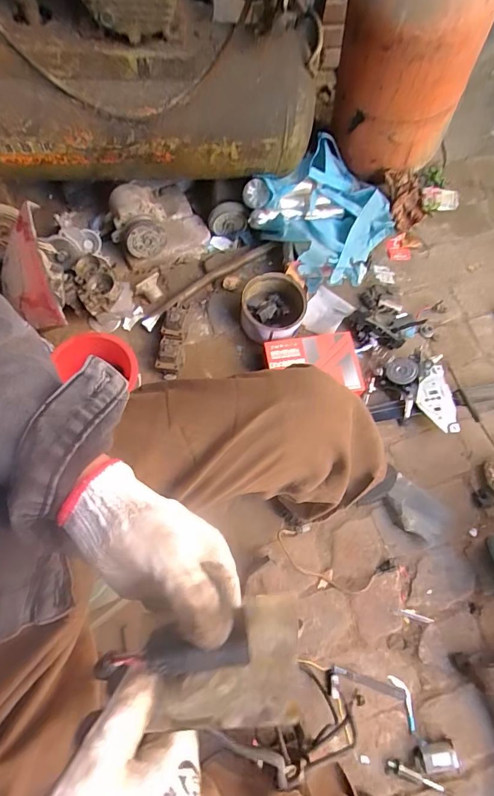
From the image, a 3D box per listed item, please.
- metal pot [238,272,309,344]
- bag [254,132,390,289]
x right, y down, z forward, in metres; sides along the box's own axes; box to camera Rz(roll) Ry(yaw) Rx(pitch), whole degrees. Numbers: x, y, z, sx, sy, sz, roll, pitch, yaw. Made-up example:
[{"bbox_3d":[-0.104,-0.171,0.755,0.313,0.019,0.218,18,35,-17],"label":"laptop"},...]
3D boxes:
[{"bbox_3d":[0.062,-0.208,0.978,0.150,0.067,0.166,3,70,-2],"label":"metal pot"},{"bbox_3d":[0.211,-0.485,1.083,0.326,0.188,0.315,-42,77,-15],"label":"bag"}]

